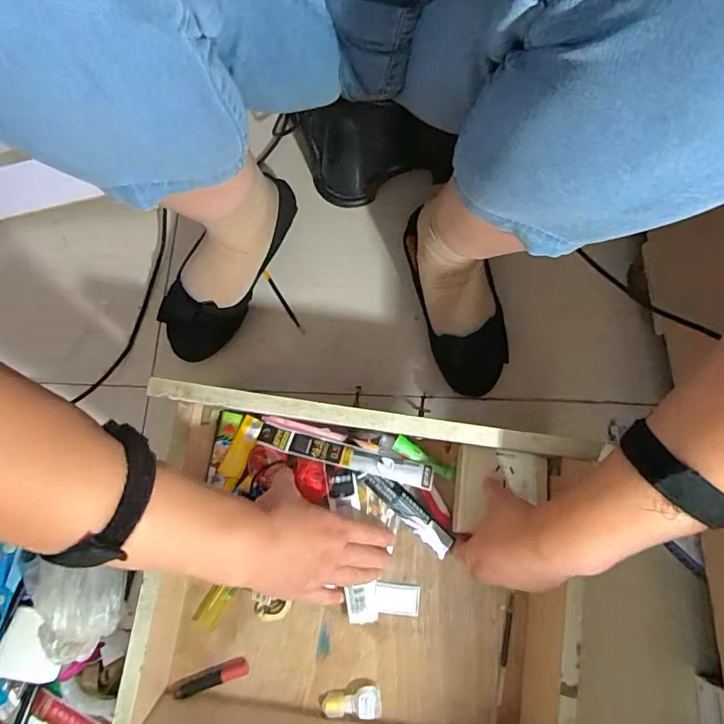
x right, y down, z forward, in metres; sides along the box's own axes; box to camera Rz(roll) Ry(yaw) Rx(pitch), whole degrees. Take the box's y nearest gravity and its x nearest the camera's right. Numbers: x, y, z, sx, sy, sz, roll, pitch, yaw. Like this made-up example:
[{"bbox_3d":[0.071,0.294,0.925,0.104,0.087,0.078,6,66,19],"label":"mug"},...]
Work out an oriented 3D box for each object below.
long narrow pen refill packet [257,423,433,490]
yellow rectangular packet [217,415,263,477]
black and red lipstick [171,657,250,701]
[{"bbox_3d":[-0.017,0.095,0.452,0.174,0.019,0.022,14,75,3],"label":"long narrow pen refill packet"},{"bbox_3d":[-0.125,0.088,0.468,0.023,0.004,0.064,23,75,5],"label":"yellow rectangular packet"},{"bbox_3d":[-0.146,0.310,0.439,0.069,0.015,0.016,-18,76,-6],"label":"black and red lipstick"}]

